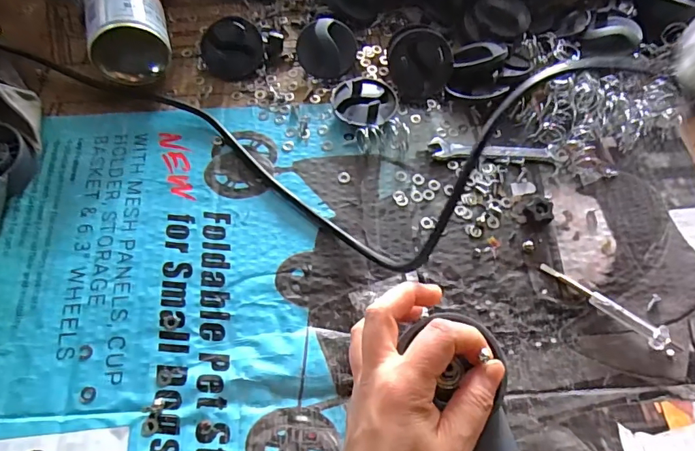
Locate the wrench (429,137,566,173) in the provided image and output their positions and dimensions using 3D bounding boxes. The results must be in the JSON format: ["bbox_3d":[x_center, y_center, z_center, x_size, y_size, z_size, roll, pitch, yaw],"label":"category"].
[{"bbox_3d":[0.131,-0.063,0.410,0.116,0.004,0.023,7,64,0],"label":"wrench"}]

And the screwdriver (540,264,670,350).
[{"bbox_3d":[0.192,0.057,0.353,0.099,0.010,0.013,37,67,14],"label":"screwdriver"}]

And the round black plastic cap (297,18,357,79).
[{"bbox_3d":[-0.018,-0.167,0.447,0.054,0.017,0.052,36,75,-20],"label":"round black plastic cap"}]

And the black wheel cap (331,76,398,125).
[{"bbox_3d":[0.016,-0.109,0.420,0.058,0.020,0.056,1,64,-3],"label":"black wheel cap"}]

